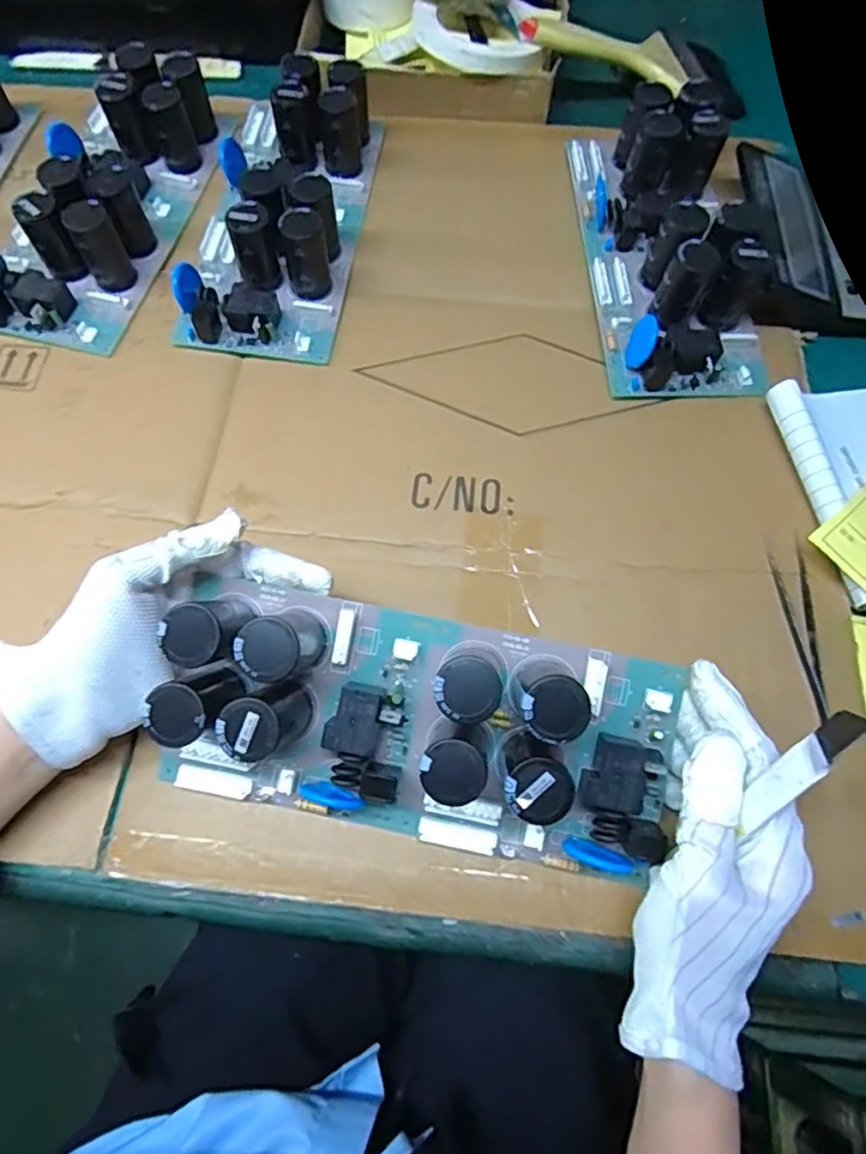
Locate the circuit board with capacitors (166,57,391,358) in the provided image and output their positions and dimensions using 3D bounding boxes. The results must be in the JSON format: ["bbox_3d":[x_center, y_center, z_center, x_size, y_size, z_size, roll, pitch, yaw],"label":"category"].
[{"bbox_3d":[-0.115,-0.278,0.462,0.115,0.057,0.242,7,69,2],"label":"circuit board with capacitors"}]

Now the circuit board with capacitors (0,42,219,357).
[{"bbox_3d":[-0.251,-0.287,0.464,0.112,0.054,0.247,11,69,4],"label":"circuit board with capacitors"}]

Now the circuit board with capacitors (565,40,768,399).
[{"bbox_3d":[0.170,-0.252,0.452,0.113,0.053,0.262,-1,69,-1],"label":"circuit board with capacitors"}]

